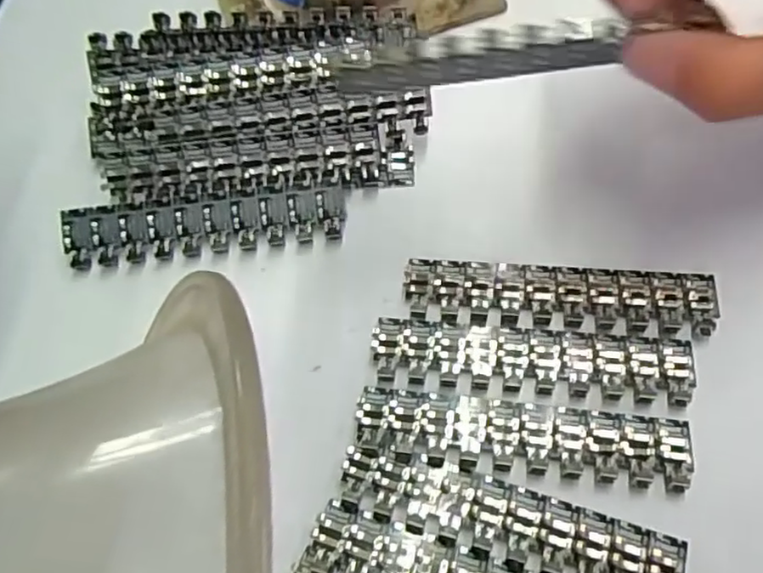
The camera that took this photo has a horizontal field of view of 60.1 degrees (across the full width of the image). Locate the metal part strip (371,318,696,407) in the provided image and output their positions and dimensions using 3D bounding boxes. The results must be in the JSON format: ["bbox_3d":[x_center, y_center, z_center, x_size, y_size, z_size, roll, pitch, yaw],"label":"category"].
[{"bbox_3d":[0.052,0.025,0.232,0.109,0.004,0.024,5,68,5],"label":"metal part strip"}]

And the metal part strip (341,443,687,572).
[{"bbox_3d":[0.040,0.075,0.213,0.109,0.006,0.022,15,70,9],"label":"metal part strip"}]

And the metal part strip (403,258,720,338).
[{"bbox_3d":[0.064,0.003,0.240,0.109,0.004,0.024,4,68,5],"label":"metal part strip"}]

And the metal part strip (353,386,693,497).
[{"bbox_3d":[0.046,0.050,0.222,0.109,0.004,0.025,6,68,6],"label":"metal part strip"}]

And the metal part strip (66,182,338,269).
[{"bbox_3d":[-0.069,-0.025,0.258,0.108,0.004,0.024,-7,87,0],"label":"metal part strip"}]

